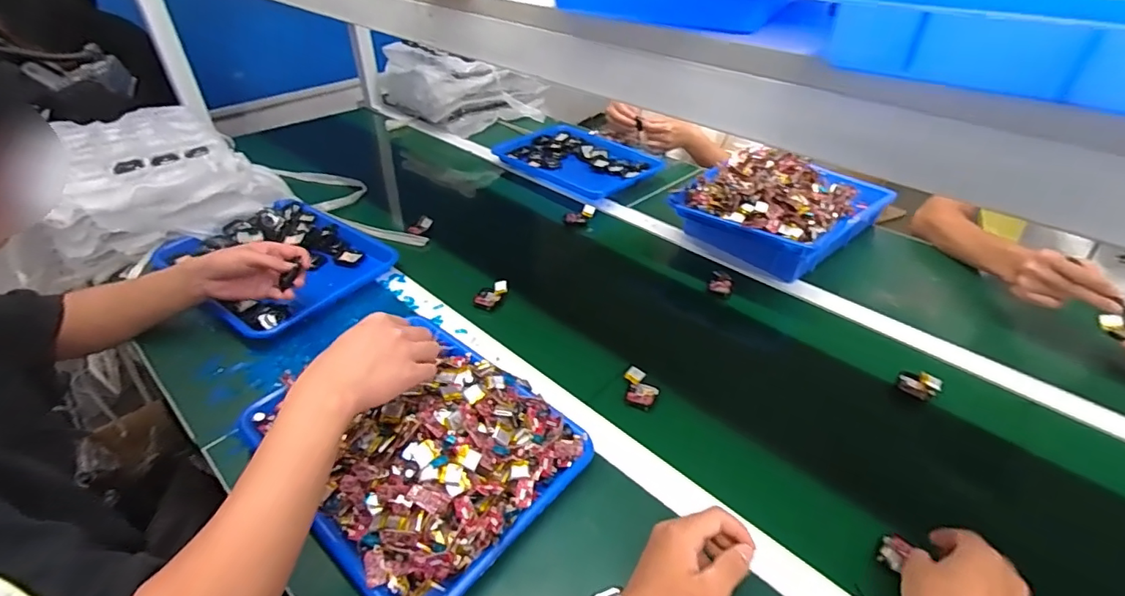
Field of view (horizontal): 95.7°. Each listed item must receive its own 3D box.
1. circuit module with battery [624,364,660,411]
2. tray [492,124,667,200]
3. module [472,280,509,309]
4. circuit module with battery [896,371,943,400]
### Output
[{"bbox_3d":[0.098,0.115,0.647,0.046,0.006,0.050,19,56,16],"label":"circuit module with battery"},{"bbox_3d":[0.037,-0.323,1.169,0.346,0.036,0.246,30,47,31],"label":"tray"},{"bbox_3d":[-0.112,-0.007,0.788,0.041,0.015,0.062,18,41,20],"label":"module"},{"bbox_3d":[0.461,0.111,0.657,0.039,0.015,0.045,-31,48,-34],"label":"circuit module with battery"}]

